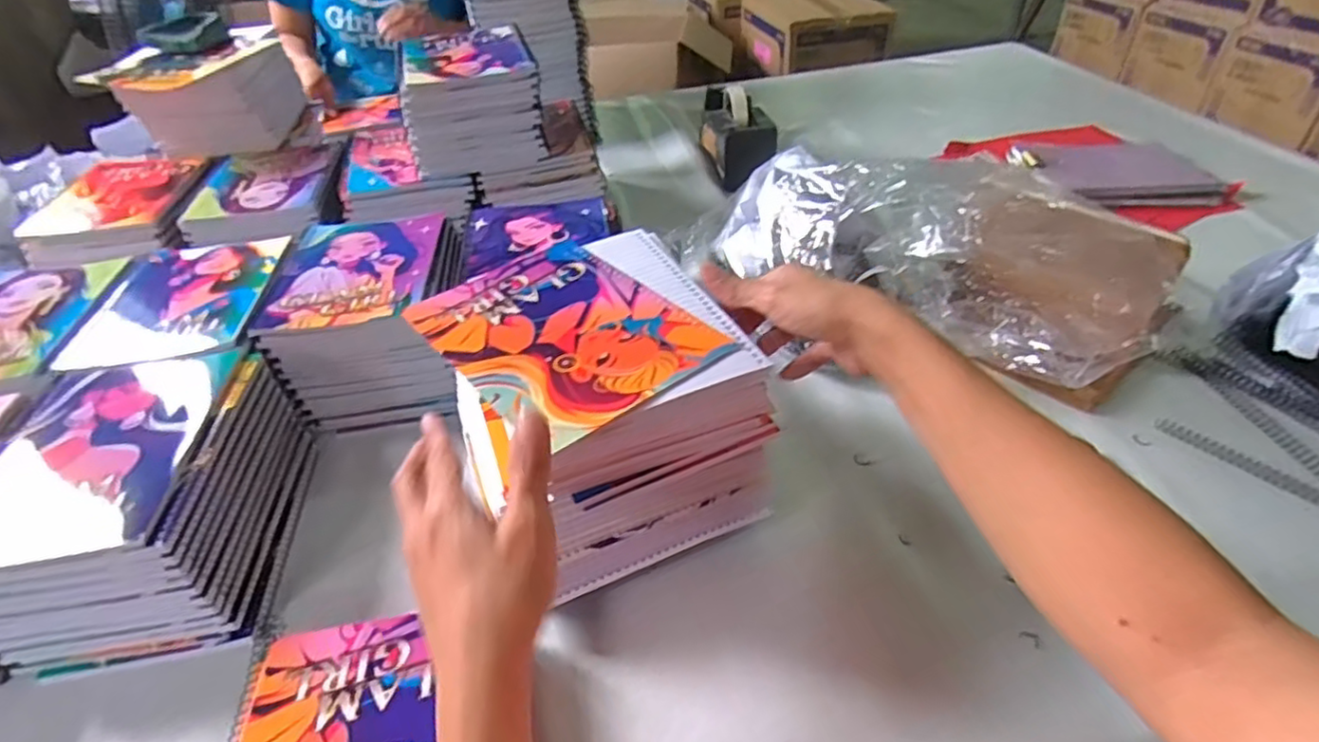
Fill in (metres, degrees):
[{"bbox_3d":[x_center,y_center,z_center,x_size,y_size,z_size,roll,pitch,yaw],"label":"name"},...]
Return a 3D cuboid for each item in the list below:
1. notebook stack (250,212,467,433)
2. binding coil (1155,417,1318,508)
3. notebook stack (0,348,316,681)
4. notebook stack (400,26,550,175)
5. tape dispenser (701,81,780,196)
[{"bbox_3d":[-0.285,-0.061,0.681,0.174,0.109,0.208,-10,42,-6],"label":"notebook stack"},{"bbox_3d":[0.512,0.096,0.514,0.019,0.016,0.212,-29,47,-25],"label":"binding coil"},{"bbox_3d":[-0.398,0.097,0.511,0.167,0.113,0.216,-9,42,-5],"label":"notebook stack"},{"bbox_3d":[-0.234,-0.345,0.839,0.159,0.119,0.173,-10,42,-6],"label":"notebook stack"},{"bbox_3d":[0.117,-0.367,0.997,0.089,0.118,0.202,-7,41,-2],"label":"tape dispenser"}]

